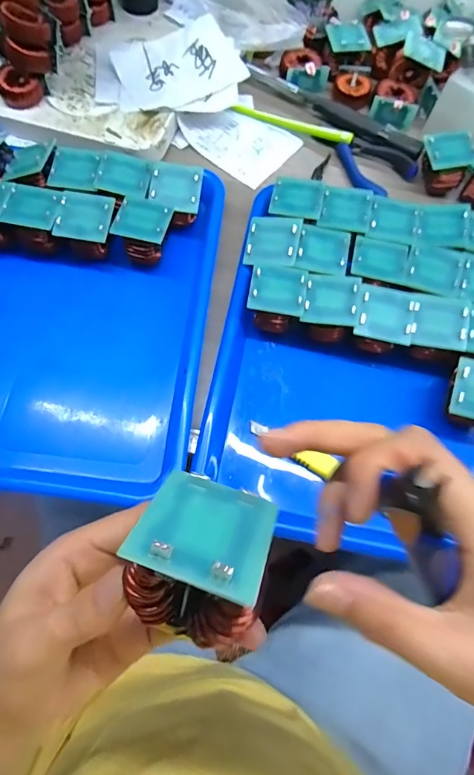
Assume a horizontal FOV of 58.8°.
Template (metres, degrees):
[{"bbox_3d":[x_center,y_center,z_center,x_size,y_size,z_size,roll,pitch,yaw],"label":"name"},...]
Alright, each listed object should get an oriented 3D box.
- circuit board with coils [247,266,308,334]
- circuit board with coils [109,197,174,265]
[{"bbox_3d":[0.034,-0.076,0.366,0.046,0.036,0.044,10,68,1],"label":"circuit board with coils"},{"bbox_3d":[-0.084,-0.142,0.383,0.046,0.032,0.046,15,68,3],"label":"circuit board with coils"}]

